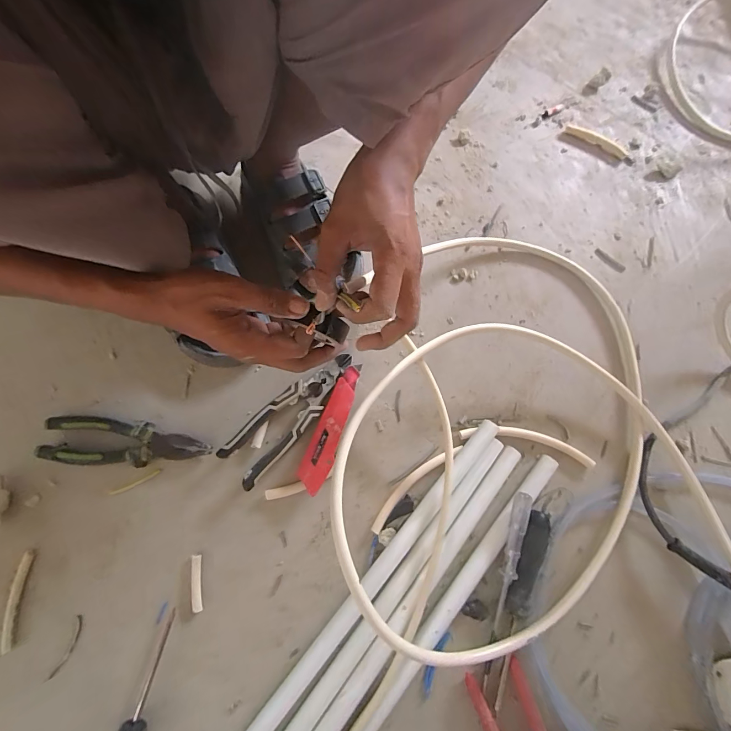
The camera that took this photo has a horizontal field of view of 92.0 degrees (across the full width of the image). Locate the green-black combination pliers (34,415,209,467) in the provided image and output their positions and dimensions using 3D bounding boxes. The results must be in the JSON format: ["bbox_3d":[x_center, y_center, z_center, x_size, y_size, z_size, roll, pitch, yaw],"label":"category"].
[{"bbox_3d":[-0.271,0.088,0.400,0.184,0.025,0.049,5,74,1],"label":"green-black combination pliers"}]

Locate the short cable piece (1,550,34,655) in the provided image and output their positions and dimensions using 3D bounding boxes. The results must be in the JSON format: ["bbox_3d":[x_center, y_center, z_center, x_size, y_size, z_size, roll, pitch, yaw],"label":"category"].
[{"bbox_3d":[-0.365,0.245,0.369,0.010,0.016,0.089,-4,74,-2],"label":"short cable piece"}]

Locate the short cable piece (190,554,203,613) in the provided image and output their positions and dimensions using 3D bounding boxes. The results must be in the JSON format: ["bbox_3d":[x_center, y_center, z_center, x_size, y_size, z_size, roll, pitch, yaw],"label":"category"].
[{"bbox_3d":[-0.184,0.236,0.381,0.011,0.004,0.055,-8,74,-3],"label":"short cable piece"}]

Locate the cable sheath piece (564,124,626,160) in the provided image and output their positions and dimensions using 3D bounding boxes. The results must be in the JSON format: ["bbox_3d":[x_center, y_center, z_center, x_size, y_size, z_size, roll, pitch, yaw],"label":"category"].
[{"bbox_3d":[0.361,-0.352,0.553,0.101,0.004,0.027,36,77,9],"label":"cable sheath piece"}]

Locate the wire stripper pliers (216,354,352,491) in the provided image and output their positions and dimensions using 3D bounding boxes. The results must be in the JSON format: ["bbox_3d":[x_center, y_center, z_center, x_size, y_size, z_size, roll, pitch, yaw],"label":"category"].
[{"bbox_3d":[-0.083,0.055,0.416,0.052,0.030,0.183,43,78,10],"label":"wire stripper pliers"}]

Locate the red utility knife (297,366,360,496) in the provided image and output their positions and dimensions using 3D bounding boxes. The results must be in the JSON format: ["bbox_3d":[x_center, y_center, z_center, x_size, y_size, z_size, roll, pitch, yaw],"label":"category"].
[{"bbox_3d":[-0.041,0.074,0.420,0.032,0.021,0.147,19,75,5],"label":"red utility knife"}]

